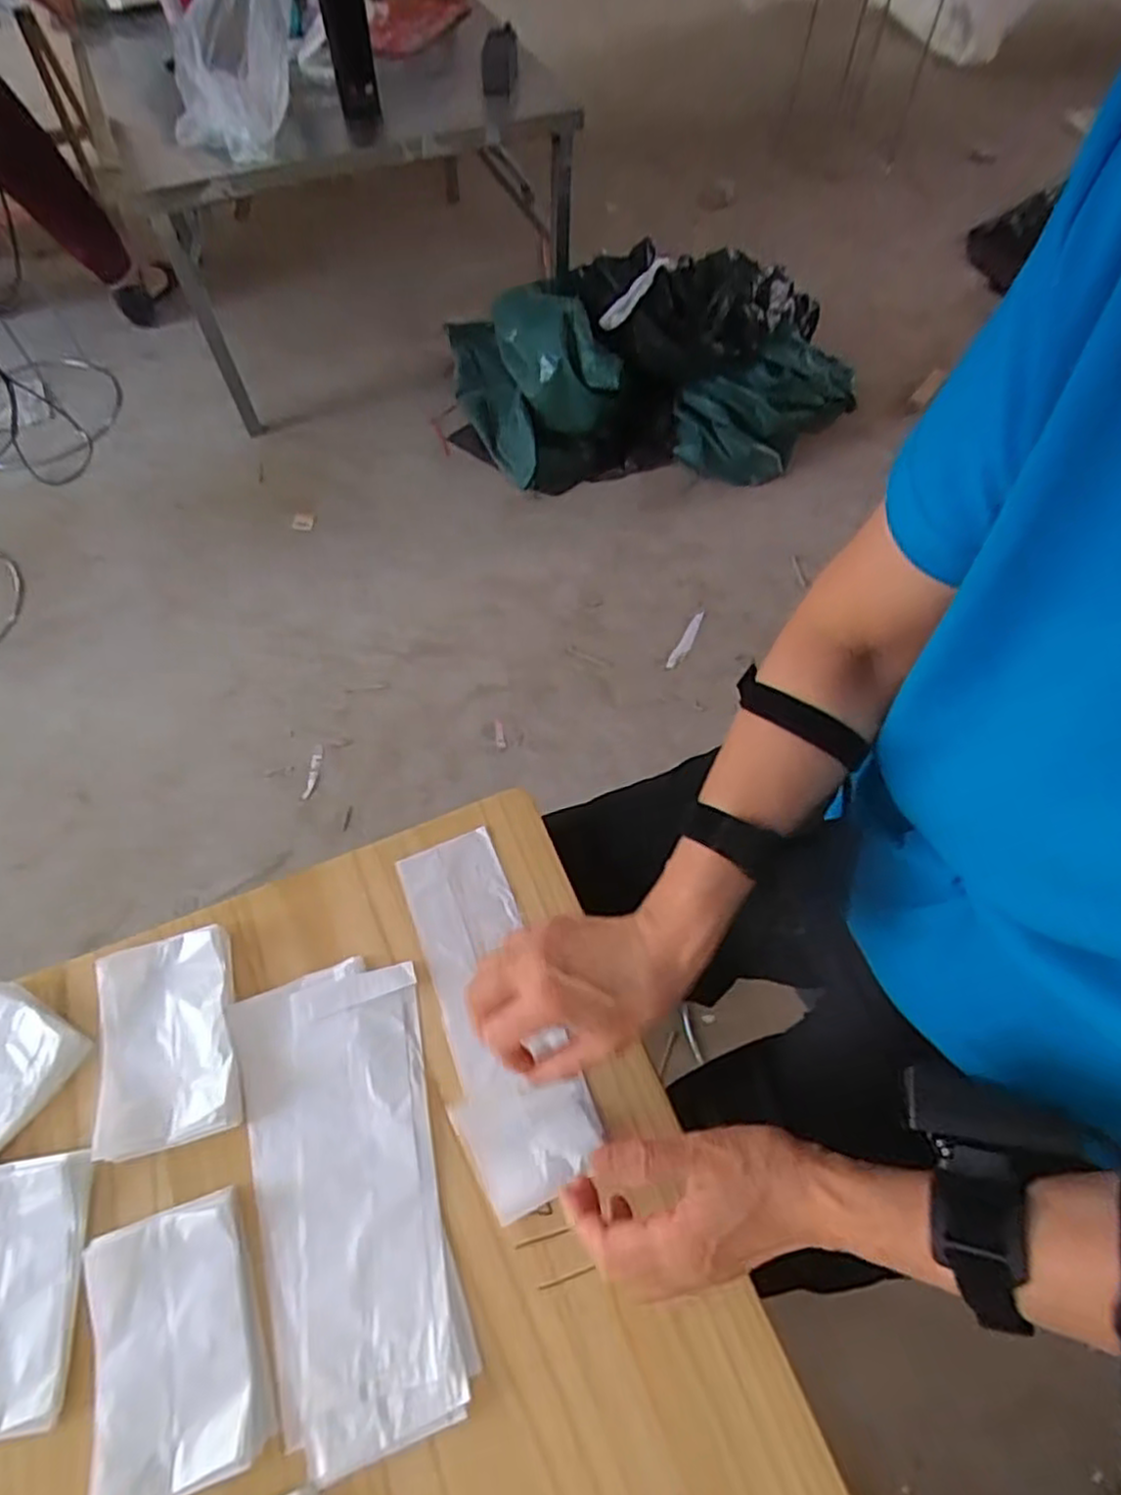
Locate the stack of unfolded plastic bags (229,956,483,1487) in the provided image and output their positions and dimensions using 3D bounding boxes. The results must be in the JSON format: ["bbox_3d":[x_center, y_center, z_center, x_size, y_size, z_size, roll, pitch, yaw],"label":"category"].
[{"bbox_3d":[-0.129,0.266,0.446,0.114,0.009,0.255,-15,63,-9],"label":"stack of unfolded plastic bags"}]

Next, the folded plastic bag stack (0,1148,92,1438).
[{"bbox_3d":[-0.323,0.314,0.419,0.083,0.016,0.130,-6,62,-4],"label":"folded plastic bag stack"}]

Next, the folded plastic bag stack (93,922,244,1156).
[{"bbox_3d":[-0.263,0.191,0.483,0.087,0.012,0.133,-14,63,-8],"label":"folded plastic bag stack"}]

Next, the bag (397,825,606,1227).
[{"bbox_3d":[-0.046,0.172,0.493,0.080,0.012,0.239,-16,63,-11],"label":"bag"}]

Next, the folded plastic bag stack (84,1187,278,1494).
[{"bbox_3d":[-0.216,0.332,0.404,0.084,0.013,0.129,-16,63,-10],"label":"folded plastic bag stack"}]

